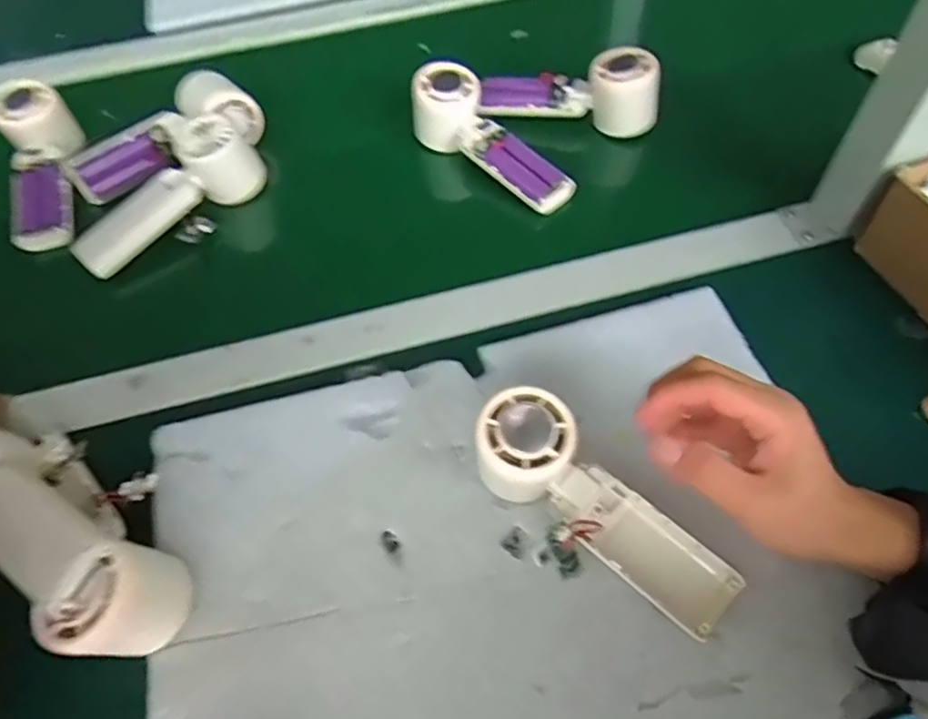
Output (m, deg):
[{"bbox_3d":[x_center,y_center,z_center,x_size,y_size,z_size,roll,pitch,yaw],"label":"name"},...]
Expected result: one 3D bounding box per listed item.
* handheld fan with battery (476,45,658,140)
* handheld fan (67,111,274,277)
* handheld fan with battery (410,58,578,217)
[{"bbox_3d":[0.095,-0.248,0.580,0.159,0.058,0.045,12,58,12],"label":"handheld fan with battery"},{"bbox_3d":[-0.246,-0.137,0.525,0.046,0.048,0.162,35,66,24],"label":"handheld fan"},{"bbox_3d":[0.023,-0.188,0.558,0.169,0.050,0.049,42,68,8],"label":"handheld fan with battery"}]

